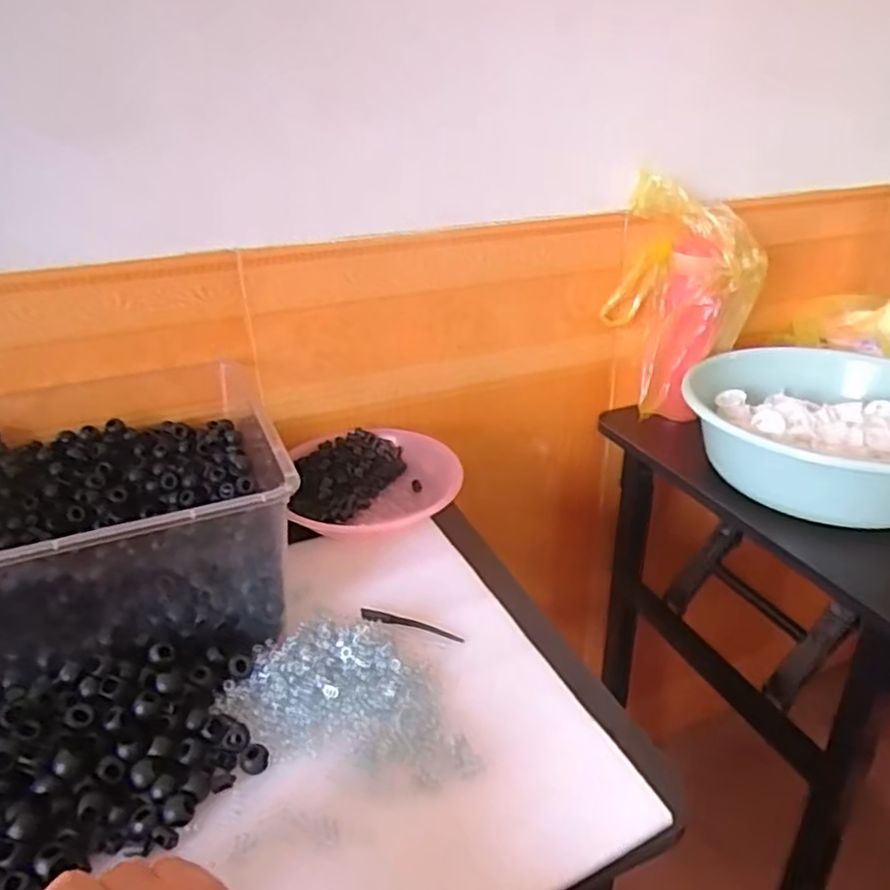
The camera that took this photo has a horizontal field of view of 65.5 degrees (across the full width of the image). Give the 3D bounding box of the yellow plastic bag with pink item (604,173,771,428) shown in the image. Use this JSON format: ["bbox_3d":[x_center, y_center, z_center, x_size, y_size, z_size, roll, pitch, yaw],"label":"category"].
[{"bbox_3d":[0.271,-0.155,0.802,0.162,0.263,0.120,3,28,9],"label":"yellow plastic bag with pink item"}]

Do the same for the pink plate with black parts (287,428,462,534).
[{"bbox_3d":[-0.072,0.033,0.709,0.162,0.051,0.142,-6,28,-9],"label":"pink plate with black parts"}]

